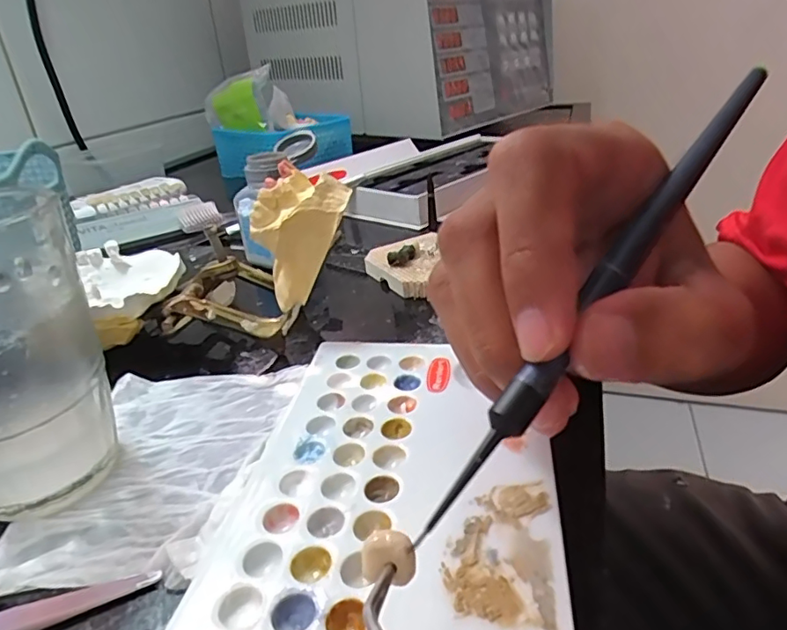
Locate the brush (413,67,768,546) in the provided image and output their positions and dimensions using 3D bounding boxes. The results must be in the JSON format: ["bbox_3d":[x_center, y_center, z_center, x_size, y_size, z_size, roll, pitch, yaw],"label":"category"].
[{"bbox_3d":[0.055,-0.012,0.131,0.007,0.004,0.155,24,66,42],"label":"brush"}]

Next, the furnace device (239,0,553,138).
[{"bbox_3d":[0.017,-0.413,0.845,0.355,0.199,0.356,18,35,38],"label":"furnace device"}]

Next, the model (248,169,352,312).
[{"bbox_3d":[-0.038,-0.026,0.246,0.040,0.071,0.027,-8,27,-6],"label":"model"}]

